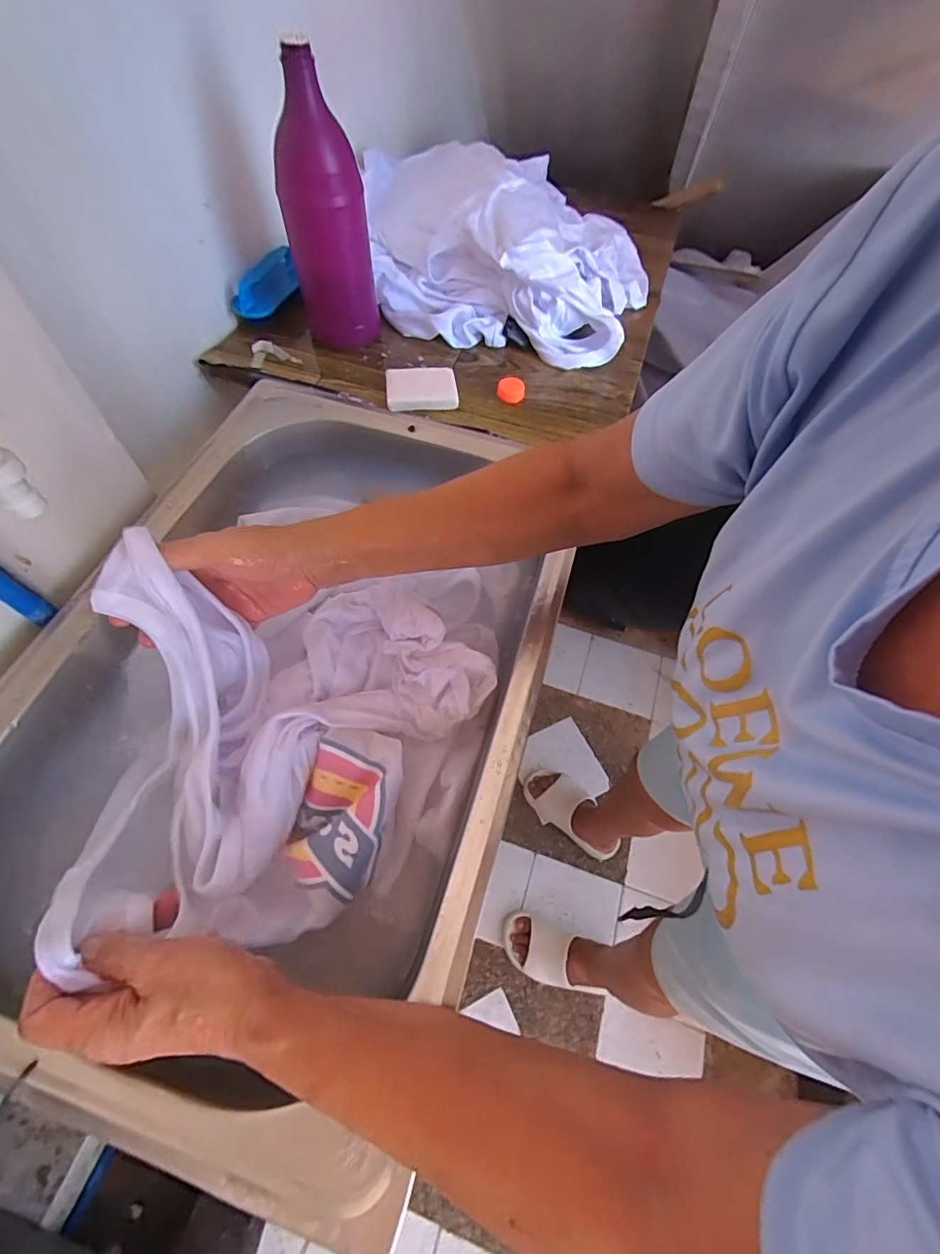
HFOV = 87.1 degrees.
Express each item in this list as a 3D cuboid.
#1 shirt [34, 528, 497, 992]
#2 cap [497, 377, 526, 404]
[{"bbox_3d":[-0.118,0.054,0.363,0.250,0.161,0.322,6,59,1],"label":"shirt"},{"bbox_3d":[0.049,-0.286,0.591,0.033,0.015,0.035,2,60,-3],"label":"cap"}]

